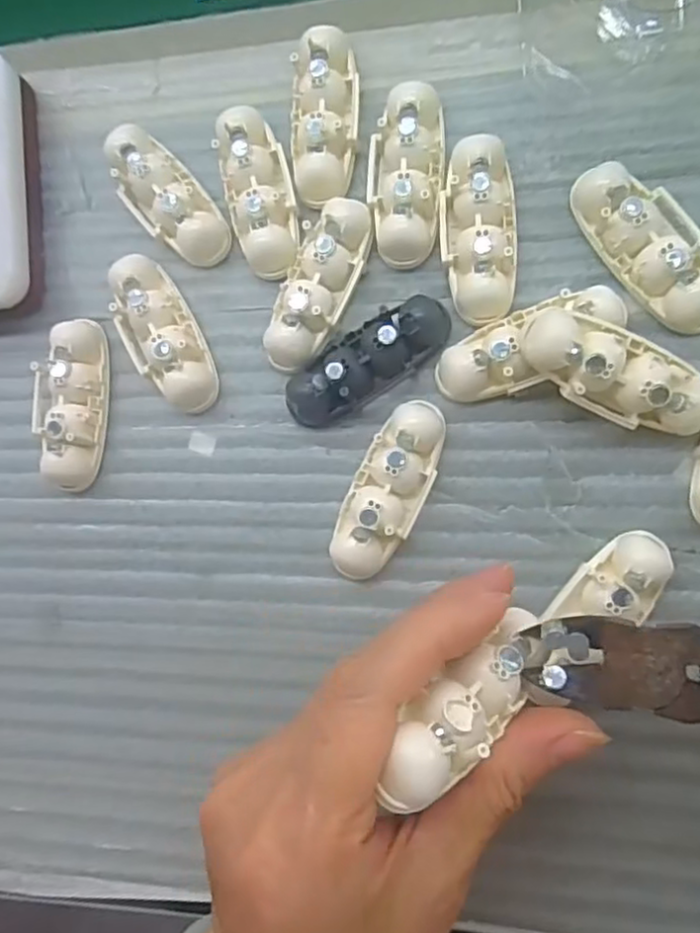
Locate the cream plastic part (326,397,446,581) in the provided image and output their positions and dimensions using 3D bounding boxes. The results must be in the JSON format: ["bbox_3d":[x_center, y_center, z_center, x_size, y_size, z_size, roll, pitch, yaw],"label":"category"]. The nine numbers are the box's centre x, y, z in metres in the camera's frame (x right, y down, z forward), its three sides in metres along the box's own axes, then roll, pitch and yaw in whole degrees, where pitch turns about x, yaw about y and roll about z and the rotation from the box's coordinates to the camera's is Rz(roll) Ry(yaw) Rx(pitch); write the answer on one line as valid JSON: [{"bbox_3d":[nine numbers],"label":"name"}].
[{"bbox_3d":[0.013,0.008,0.227,0.025,0.015,0.061,26,91,11],"label":"cream plastic part"}]

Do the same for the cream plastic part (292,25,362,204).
[{"bbox_3d":[-0.009,-0.123,0.239,0.023,0.014,0.063,2,87,11],"label":"cream plastic part"}]

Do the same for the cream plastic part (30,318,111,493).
[{"bbox_3d":[-0.104,-0.023,0.246,0.026,0.014,0.061,5,87,11],"label":"cream plastic part"}]

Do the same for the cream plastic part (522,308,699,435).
[{"bbox_3d":[0.083,-0.029,0.211,0.060,0.023,0.025,29,95,8],"label":"cream plastic part"}]

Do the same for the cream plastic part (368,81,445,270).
[{"bbox_3d":[0.019,-0.101,0.232,0.025,0.014,0.061,3,87,11],"label":"cream plastic part"}]

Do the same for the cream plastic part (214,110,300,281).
[{"bbox_3d":[-0.033,-0.099,0.242,0.024,0.014,0.060,-9,85,10],"label":"cream plastic part"}]

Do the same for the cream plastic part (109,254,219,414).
[{"bbox_3d":[-0.070,-0.048,0.244,0.024,0.013,0.061,-31,81,7],"label":"cream plastic part"}]

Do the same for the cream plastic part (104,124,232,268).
[{"bbox_3d":[-0.069,-0.100,0.249,0.024,0.012,0.059,-41,80,6],"label":"cream plastic part"}]

